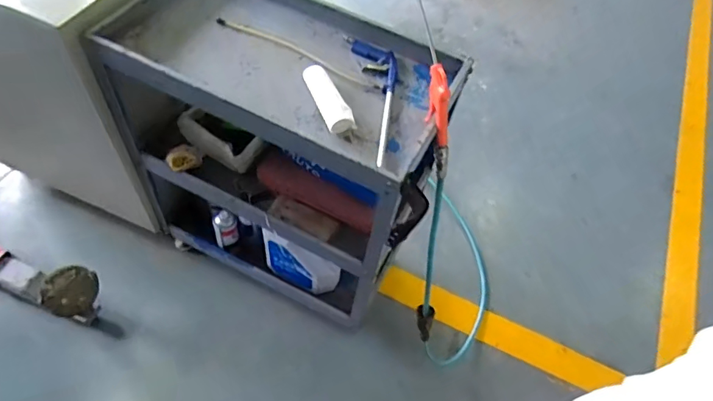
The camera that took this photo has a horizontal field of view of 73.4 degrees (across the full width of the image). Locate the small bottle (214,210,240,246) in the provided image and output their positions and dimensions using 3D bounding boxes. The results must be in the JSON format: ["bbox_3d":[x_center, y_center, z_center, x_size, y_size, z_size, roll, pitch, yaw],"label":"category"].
[{"bbox_3d":[-0.381,0.080,1.400,0.066,0.135,0.048,-16,59,-16],"label":"small bottle"}]

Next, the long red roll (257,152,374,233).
[{"bbox_3d":[-0.105,-0.021,1.159,0.319,0.057,0.070,26,57,11],"label":"long red roll"}]

